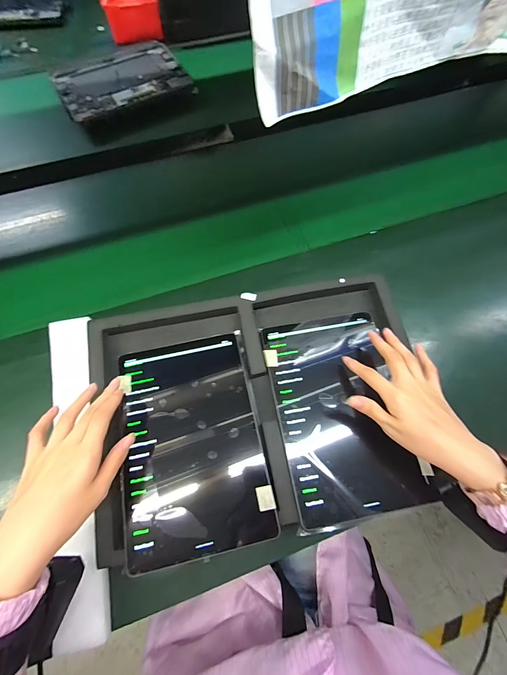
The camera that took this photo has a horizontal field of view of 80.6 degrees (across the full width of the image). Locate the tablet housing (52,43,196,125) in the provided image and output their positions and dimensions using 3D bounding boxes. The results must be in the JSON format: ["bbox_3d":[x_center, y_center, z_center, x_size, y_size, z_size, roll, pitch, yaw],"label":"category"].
[{"bbox_3d":[-0.287,-0.564,0.649,0.262,0.013,0.202,-26,71,-10],"label":"tablet housing"}]

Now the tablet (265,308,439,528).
[{"bbox_3d":[0.110,0.085,0.386,0.157,0.013,0.249,-10,62,-4],"label":"tablet"}]

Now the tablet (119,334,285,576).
[{"bbox_3d":[-0.075,0.121,0.371,0.164,0.009,0.251,-11,63,-5],"label":"tablet"}]

